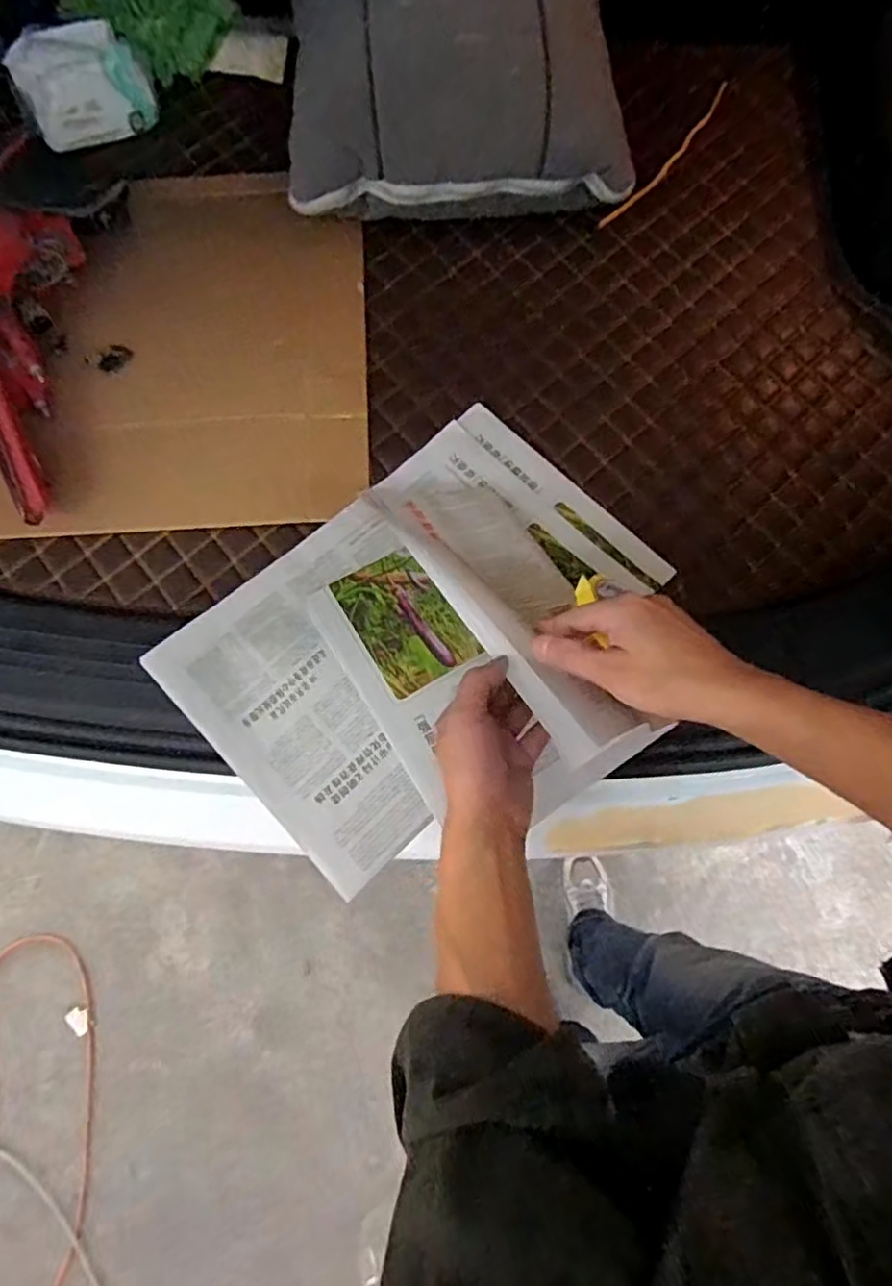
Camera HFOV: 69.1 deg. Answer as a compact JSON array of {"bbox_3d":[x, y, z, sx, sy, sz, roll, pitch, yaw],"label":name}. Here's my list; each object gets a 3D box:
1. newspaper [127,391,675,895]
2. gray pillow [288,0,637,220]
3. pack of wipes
[{"bbox_3d":[-0.009,-0.031,0.530,0.417,0.163,0.305,-42,77,-12],"label":"newspaper"},{"bbox_3d":[0.006,-0.576,0.702,0.347,0.155,0.230,-11,73,-4],"label":"gray pillow"},{"bbox_3d":[-0.415,-0.640,0.734,0.145,0.086,0.058,-23,74,-7],"label":"pack of wipes"}]

